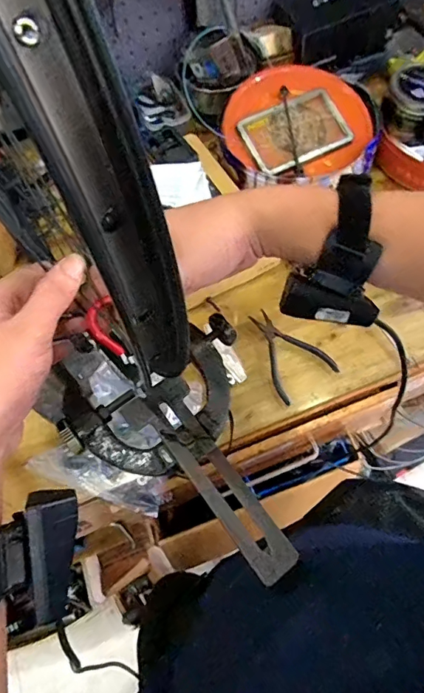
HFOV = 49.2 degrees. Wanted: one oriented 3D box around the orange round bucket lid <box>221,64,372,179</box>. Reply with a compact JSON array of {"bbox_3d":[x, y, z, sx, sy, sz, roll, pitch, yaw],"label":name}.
[{"bbox_3d":[0.158,-0.407,0.845,0.250,0.027,0.218,-37,84,-9],"label":"orange round bucket lid"}]

